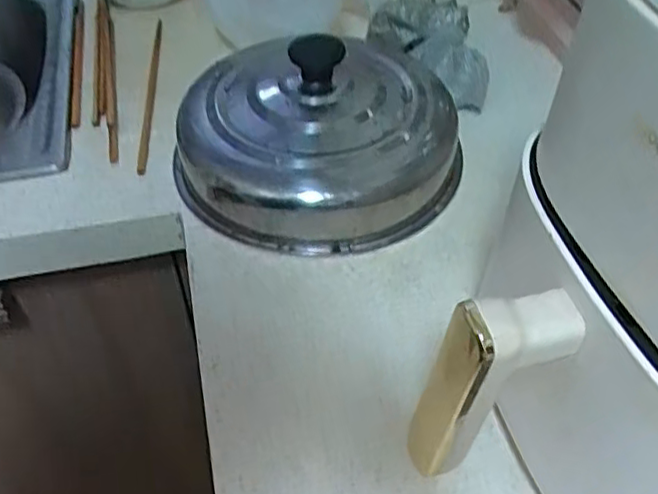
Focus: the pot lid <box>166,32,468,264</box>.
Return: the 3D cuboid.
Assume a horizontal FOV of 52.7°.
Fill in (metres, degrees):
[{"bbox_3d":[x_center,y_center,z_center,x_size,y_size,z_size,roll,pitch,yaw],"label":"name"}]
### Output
[{"bbox_3d":[-0.015,-0.130,0.593,0.241,0.086,0.271,-3,47,-3],"label":"pot lid"}]

